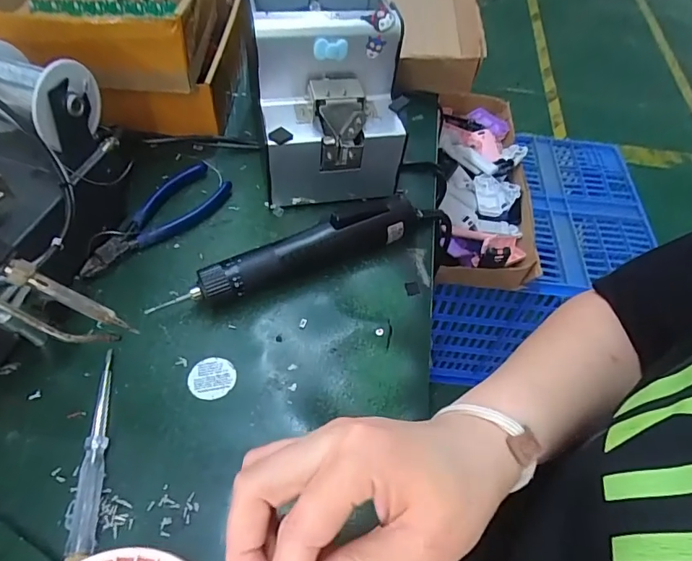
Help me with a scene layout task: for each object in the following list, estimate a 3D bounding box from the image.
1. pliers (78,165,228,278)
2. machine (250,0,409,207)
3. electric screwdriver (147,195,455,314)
[{"bbox_3d":[-0.167,-0.054,0.420,0.055,0.014,0.151,25,56,13],"label":"pliers"},{"bbox_3d":[-0.025,-0.182,0.442,0.133,0.150,0.166,-6,55,-9],"label":"machine"},{"bbox_3d":[-0.016,-0.032,0.399,0.278,0.047,0.029,-21,59,-19],"label":"electric screwdriver"}]

